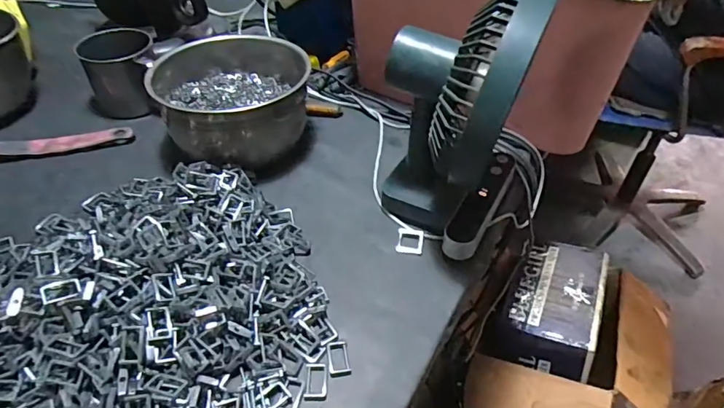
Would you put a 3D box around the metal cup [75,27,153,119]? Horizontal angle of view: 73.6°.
[{"bbox_3d":[-0.300,-0.164,0.608,0.088,0.085,0.080,-19,48,-20],"label":"metal cup"}]

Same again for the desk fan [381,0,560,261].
[{"bbox_3d":[0.076,-0.074,0.411,0.115,0.210,0.144,22,47,19],"label":"desk fan"}]

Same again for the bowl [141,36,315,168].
[{"bbox_3d":[-0.143,-0.121,0.537,0.164,0.070,0.174,1,44,-1],"label":"bowl"}]

